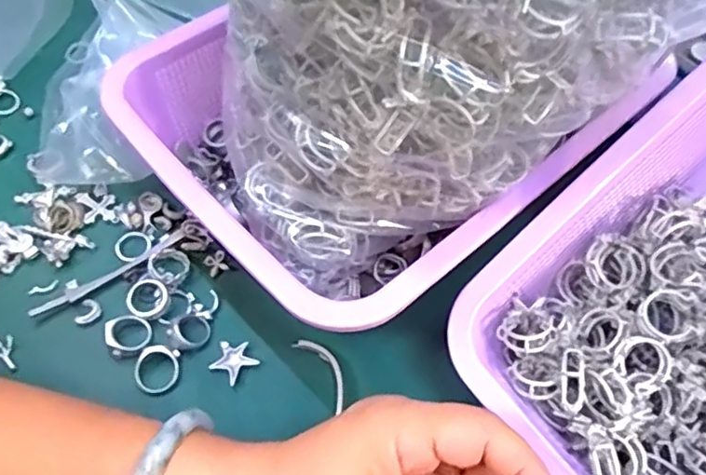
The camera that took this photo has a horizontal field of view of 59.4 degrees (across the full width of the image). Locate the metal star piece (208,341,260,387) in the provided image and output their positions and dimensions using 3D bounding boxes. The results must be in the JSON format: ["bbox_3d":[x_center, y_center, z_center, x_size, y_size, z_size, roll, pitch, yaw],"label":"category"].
[{"bbox_3d":[-0.067,0.068,0.343,0.023,0.005,0.022,-38,67,-23],"label":"metal star piece"}]

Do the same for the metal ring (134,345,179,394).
[{"bbox_3d":[-0.107,0.071,0.334,0.024,0.006,0.024,1,58,-2],"label":"metal ring"}]

